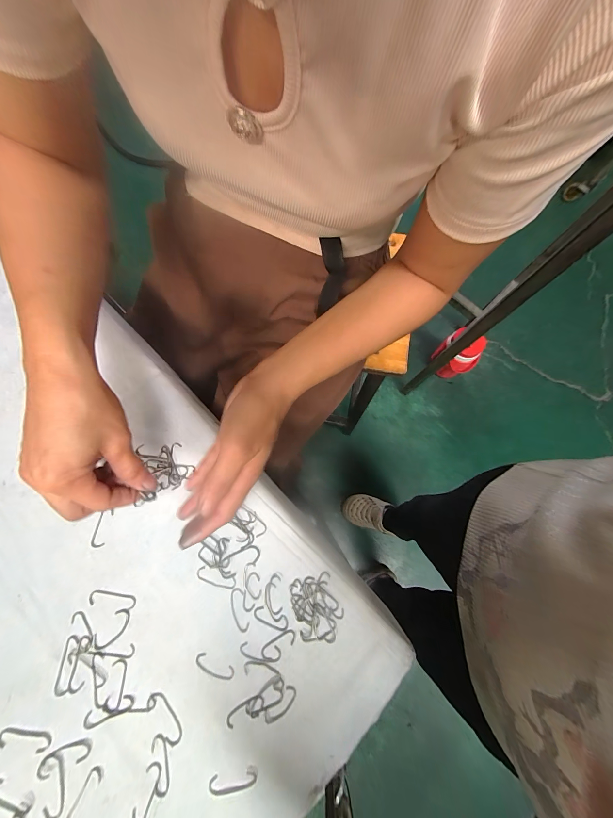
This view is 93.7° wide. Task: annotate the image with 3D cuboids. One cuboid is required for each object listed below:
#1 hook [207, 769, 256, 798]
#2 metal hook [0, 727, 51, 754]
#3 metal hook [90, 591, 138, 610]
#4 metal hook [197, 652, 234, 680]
[{"bbox_3d":[-0.060,0.306,0.234,0.039,0.004,0.014,-6,76,-3],"label":"hook"},{"bbox_3d":[-0.236,0.277,0.239,0.043,0.004,0.015,7,75,0],"label":"metal hook"},{"bbox_3d":[-0.181,0.178,0.268,0.043,0.004,0.012,7,75,0],"label":"metal hook"},{"bbox_3d":[-0.082,0.230,0.255,0.036,0.004,0.013,22,76,4],"label":"metal hook"}]

